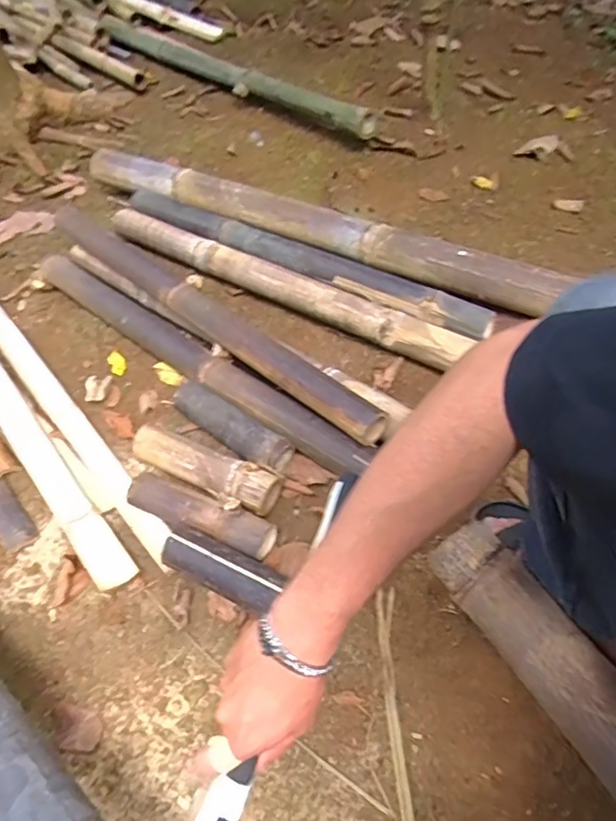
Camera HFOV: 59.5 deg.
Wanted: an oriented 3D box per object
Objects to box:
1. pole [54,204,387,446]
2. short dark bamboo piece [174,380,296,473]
[{"bbox_3d":[-0.218,-0.204,1.031,0.892,0.053,0.067,34,62,26],"label":"pole"},{"bbox_3d":[-0.132,0.025,0.914,0.230,0.051,0.062,33,62,24],"label":"short dark bamboo piece"}]

